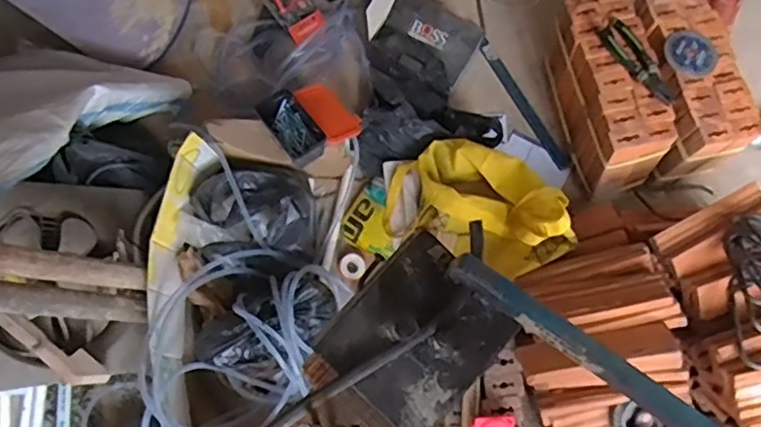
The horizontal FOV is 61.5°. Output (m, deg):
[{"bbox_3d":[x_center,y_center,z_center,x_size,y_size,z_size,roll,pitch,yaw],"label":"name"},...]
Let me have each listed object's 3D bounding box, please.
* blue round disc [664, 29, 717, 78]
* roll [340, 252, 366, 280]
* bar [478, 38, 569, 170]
[{"bbox_3d":[0.589,-0.304,1.213,0.097,0.005,0.096,0,76,-1],"label":"blue round disc"},{"bbox_3d":[-0.057,0.109,1.309,0.053,0.010,0.055,0,76,-1],"label":"roll"},{"bbox_3d":[0.321,-0.246,1.438,0.027,0.018,0.344,-30,78,-8],"label":"bar"}]

